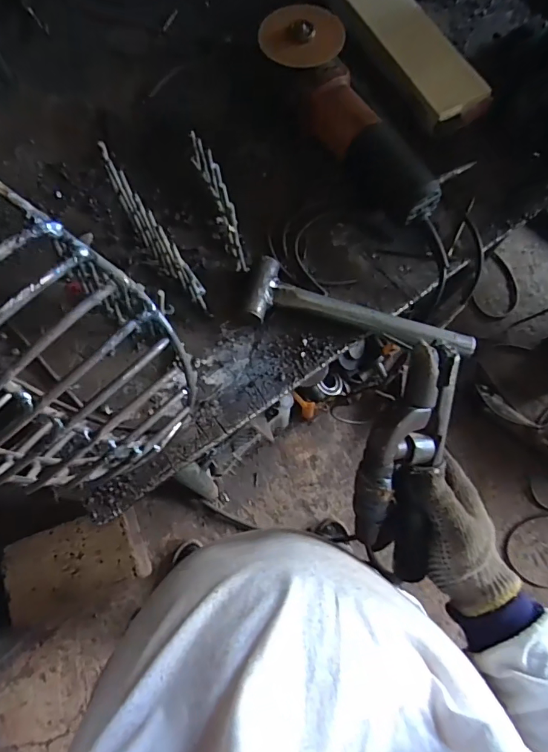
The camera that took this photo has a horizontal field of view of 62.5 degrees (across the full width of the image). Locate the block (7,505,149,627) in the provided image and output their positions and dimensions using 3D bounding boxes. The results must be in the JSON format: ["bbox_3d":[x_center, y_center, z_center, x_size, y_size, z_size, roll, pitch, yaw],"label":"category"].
[{"bbox_3d":[-0.495,0.482,1.161,0.310,0.145,0.201,-21,75,-8],"label":"block"}]

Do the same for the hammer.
[{"bbox_3d":[0.095,-0.072,0.483,0.231,0.027,0.065,10,73,1],"label":"hammer"}]

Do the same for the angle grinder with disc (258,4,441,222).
[{"bbox_3d":[0.084,-0.285,0.510,0.067,0.095,0.269,-31,76,-11],"label":"angle grinder with disc"}]

